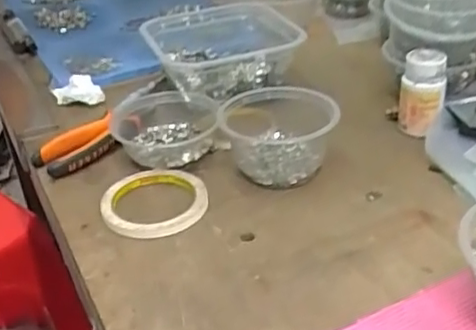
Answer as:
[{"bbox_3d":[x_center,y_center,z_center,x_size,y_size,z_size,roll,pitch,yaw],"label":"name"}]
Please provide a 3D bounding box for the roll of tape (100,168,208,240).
[{"bbox_3d":[-0.077,0.033,0.578,0.095,0.011,0.096,-4,33,3],"label":"roll of tape"}]

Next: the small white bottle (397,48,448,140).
[{"bbox_3d":[0.193,-0.075,0.648,0.046,0.081,0.043,5,34,17],"label":"small white bottle"}]

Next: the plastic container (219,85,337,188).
[{"bbox_3d":[0.041,-0.033,0.619,0.110,0.063,0.112,-2,33,6],"label":"plastic container"}]

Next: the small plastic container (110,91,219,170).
[{"bbox_3d":[-0.077,-0.038,0.664,0.115,0.039,0.113,-11,33,-8],"label":"small plastic container"}]

